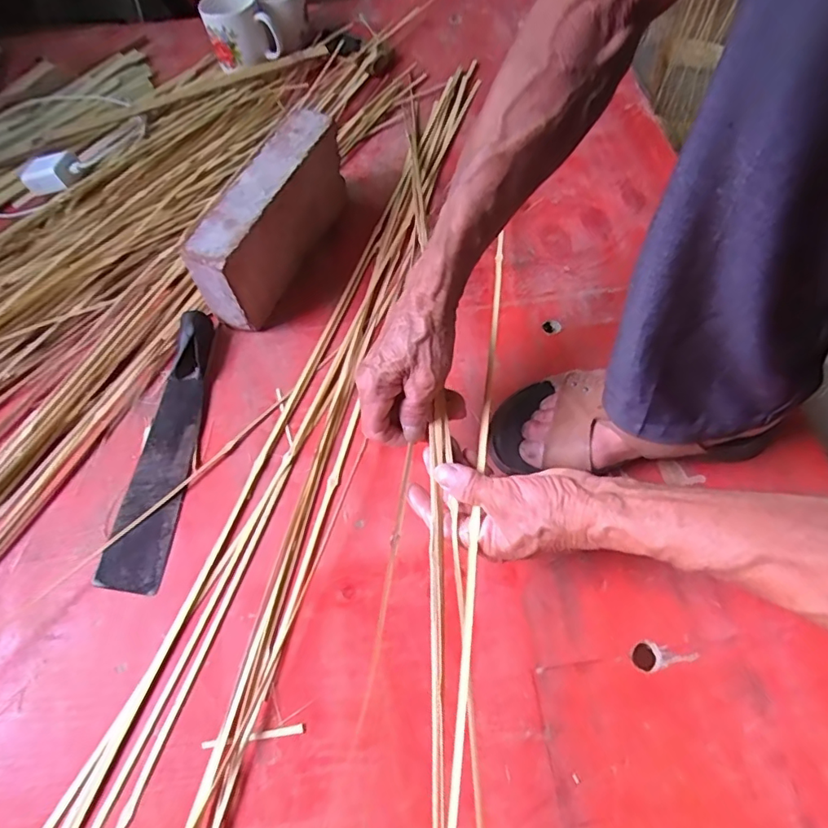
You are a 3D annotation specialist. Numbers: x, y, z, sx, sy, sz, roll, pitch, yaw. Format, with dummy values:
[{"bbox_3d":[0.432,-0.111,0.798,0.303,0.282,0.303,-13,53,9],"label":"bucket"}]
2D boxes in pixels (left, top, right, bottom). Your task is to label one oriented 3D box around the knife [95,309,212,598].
[{"bbox_3d":[-0.239,0.020,0.494,0.057,0.034,0.277,1,62,0],"label":"knife"}]

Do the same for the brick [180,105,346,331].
[{"bbox_3d":[-0.152,-0.208,0.556,0.054,0.109,0.219,20,65,11],"label":"brick"}]

